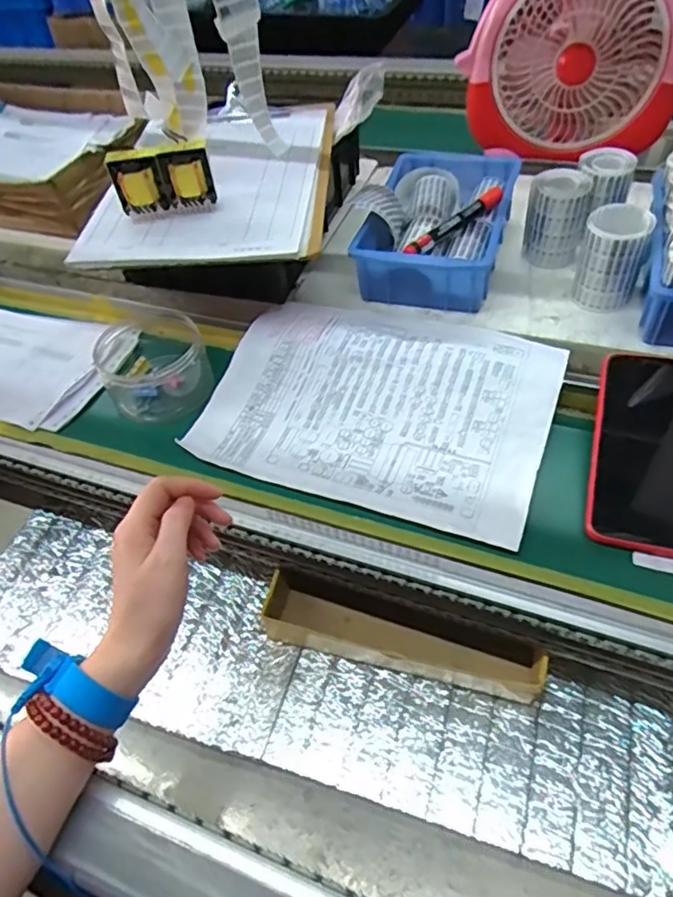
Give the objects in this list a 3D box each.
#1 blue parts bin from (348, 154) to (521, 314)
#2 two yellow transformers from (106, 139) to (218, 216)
[{"bbox_3d":[0.103,-0.222,0.592,0.124,0.062,0.191,13,53,15],"label":"blue parts bin"},{"bbox_3d":[-0.153,-0.239,0.517,0.085,0.046,0.029,-8,50,-2],"label":"two yellow transformers"}]

